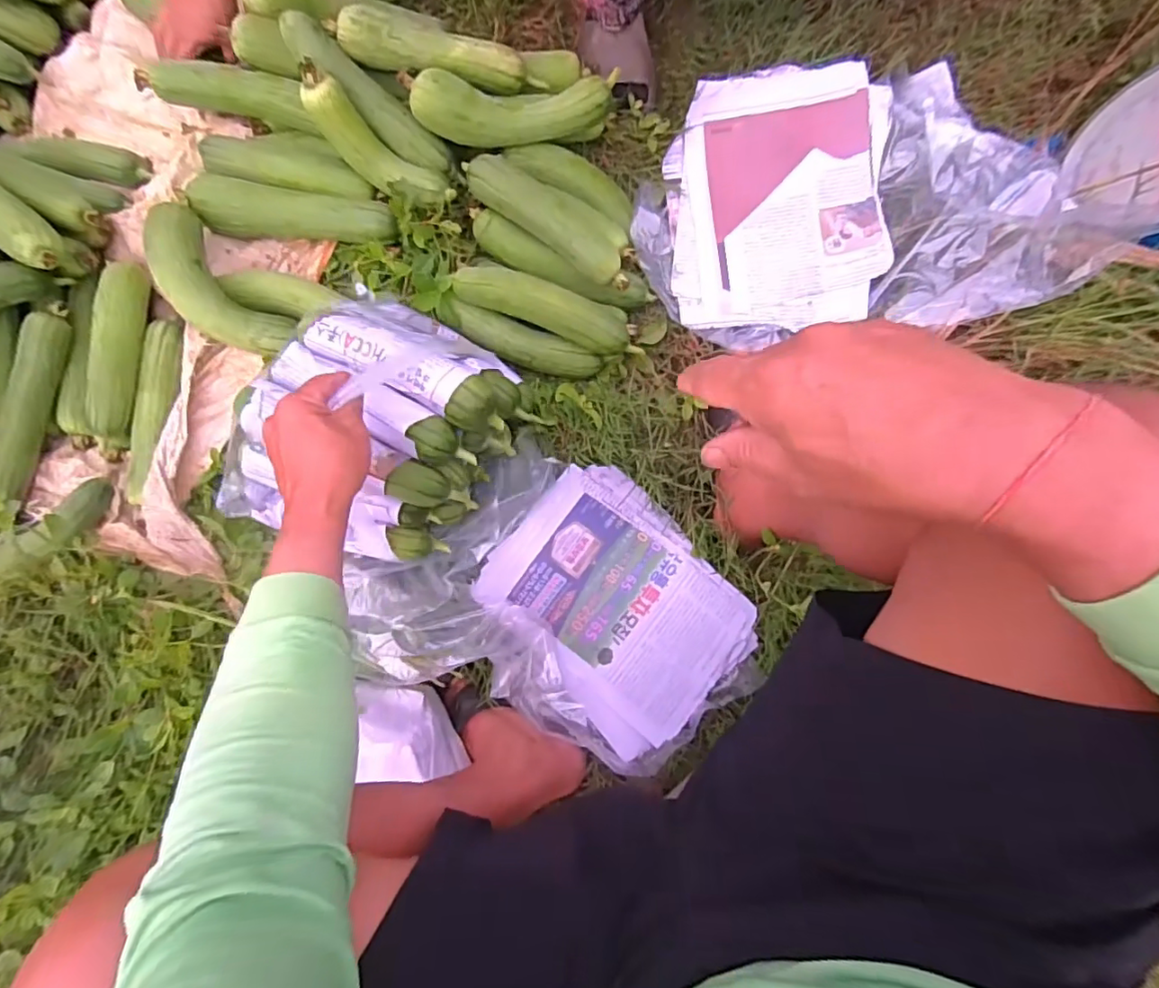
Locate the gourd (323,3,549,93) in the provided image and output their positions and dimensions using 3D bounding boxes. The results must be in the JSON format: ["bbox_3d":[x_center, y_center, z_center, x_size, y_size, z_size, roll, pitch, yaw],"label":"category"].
[{"bbox_3d":[-0.175,-0.542,0.700,0.256,0.055,0.049,8,84,-10],"label":"gourd"}]

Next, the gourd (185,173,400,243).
[{"bbox_3d":[-0.366,-0.363,0.731,0.266,0.054,0.060,7,85,6],"label":"gourd"}]

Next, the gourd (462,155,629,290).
[{"bbox_3d":[-0.040,-0.331,0.684,0.236,0.060,0.053,39,88,8],"label":"gourd"}]

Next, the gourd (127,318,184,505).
[{"bbox_3d":[-0.546,-0.108,0.723,0.040,0.033,0.235,4,84,5],"label":"gourd"}]

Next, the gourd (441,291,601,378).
[{"bbox_3d":[-0.086,-0.192,0.711,0.222,0.052,0.046,22,86,7],"label":"gourd"}]

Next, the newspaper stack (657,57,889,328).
[{"bbox_3d":[0.242,-0.361,0.691,0.252,0.048,0.305,1,84,5],"label":"newspaper stack"}]

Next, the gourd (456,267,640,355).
[{"bbox_3d":[-0.042,-0.224,0.678,0.234,0.049,0.048,23,86,7],"label":"gourd"}]

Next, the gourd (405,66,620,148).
[{"bbox_3d":[-0.081,-0.481,0.690,0.249,0.058,0.071,-6,83,4],"label":"gourd"}]

